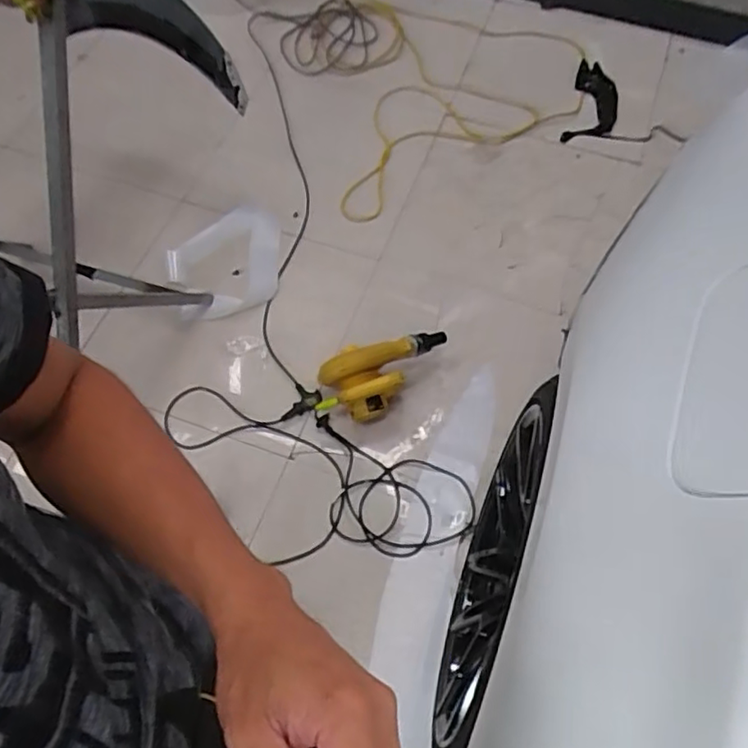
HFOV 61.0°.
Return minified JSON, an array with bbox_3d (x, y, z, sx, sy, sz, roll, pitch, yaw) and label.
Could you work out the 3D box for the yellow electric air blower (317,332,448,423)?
[{"bbox_3d":[0.032,-0.004,1.499,0.347,0.186,0.141,-17,64,-8],"label":"yellow electric air blower"}]

